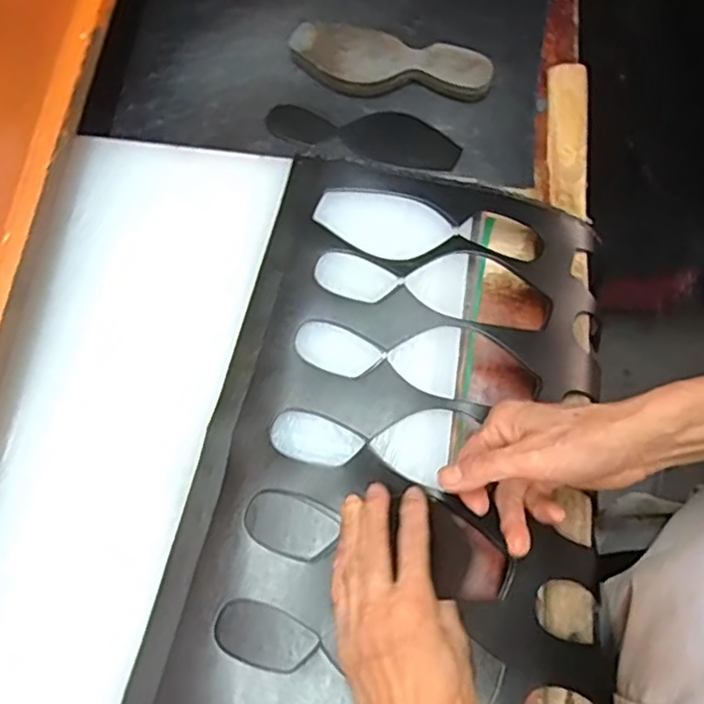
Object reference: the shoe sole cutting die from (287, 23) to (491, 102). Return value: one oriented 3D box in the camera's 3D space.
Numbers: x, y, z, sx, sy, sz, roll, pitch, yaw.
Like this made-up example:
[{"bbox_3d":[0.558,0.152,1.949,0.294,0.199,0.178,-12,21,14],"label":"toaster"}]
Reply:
[{"bbox_3d":[0.036,-0.283,0.652,0.197,0.032,0.062,11,72,6],"label":"shoe sole cutting die"}]

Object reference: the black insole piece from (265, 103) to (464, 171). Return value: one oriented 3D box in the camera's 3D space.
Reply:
[{"bbox_3d":[0.012,-0.219,0.654,0.190,0.006,0.053,15,77,7],"label":"black insole piece"}]

